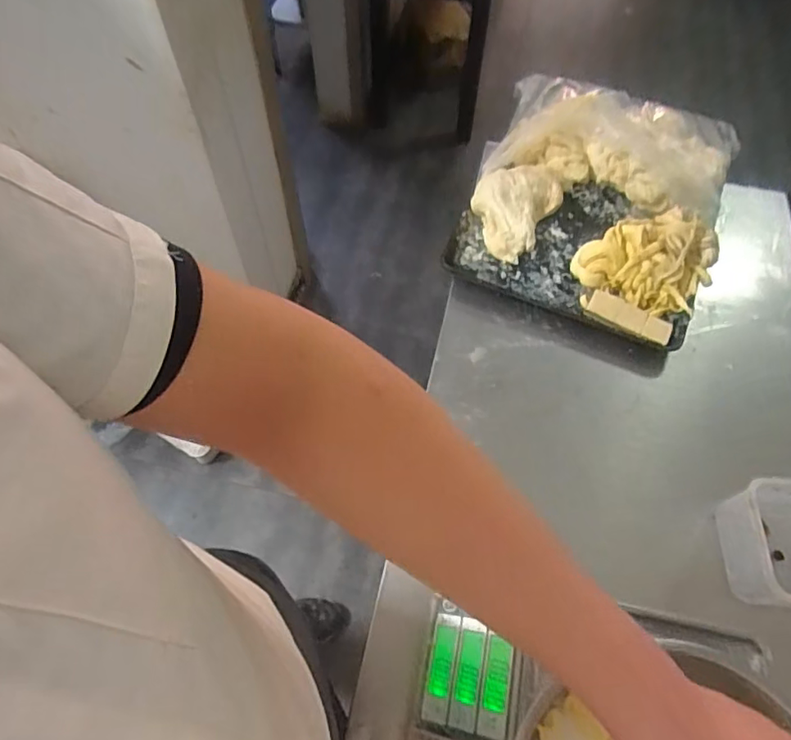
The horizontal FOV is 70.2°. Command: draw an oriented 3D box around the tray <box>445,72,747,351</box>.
[{"bbox_3d":[0.372,-0.352,1.025,0.438,0.117,0.578,24,64,13],"label":"tray"}]

